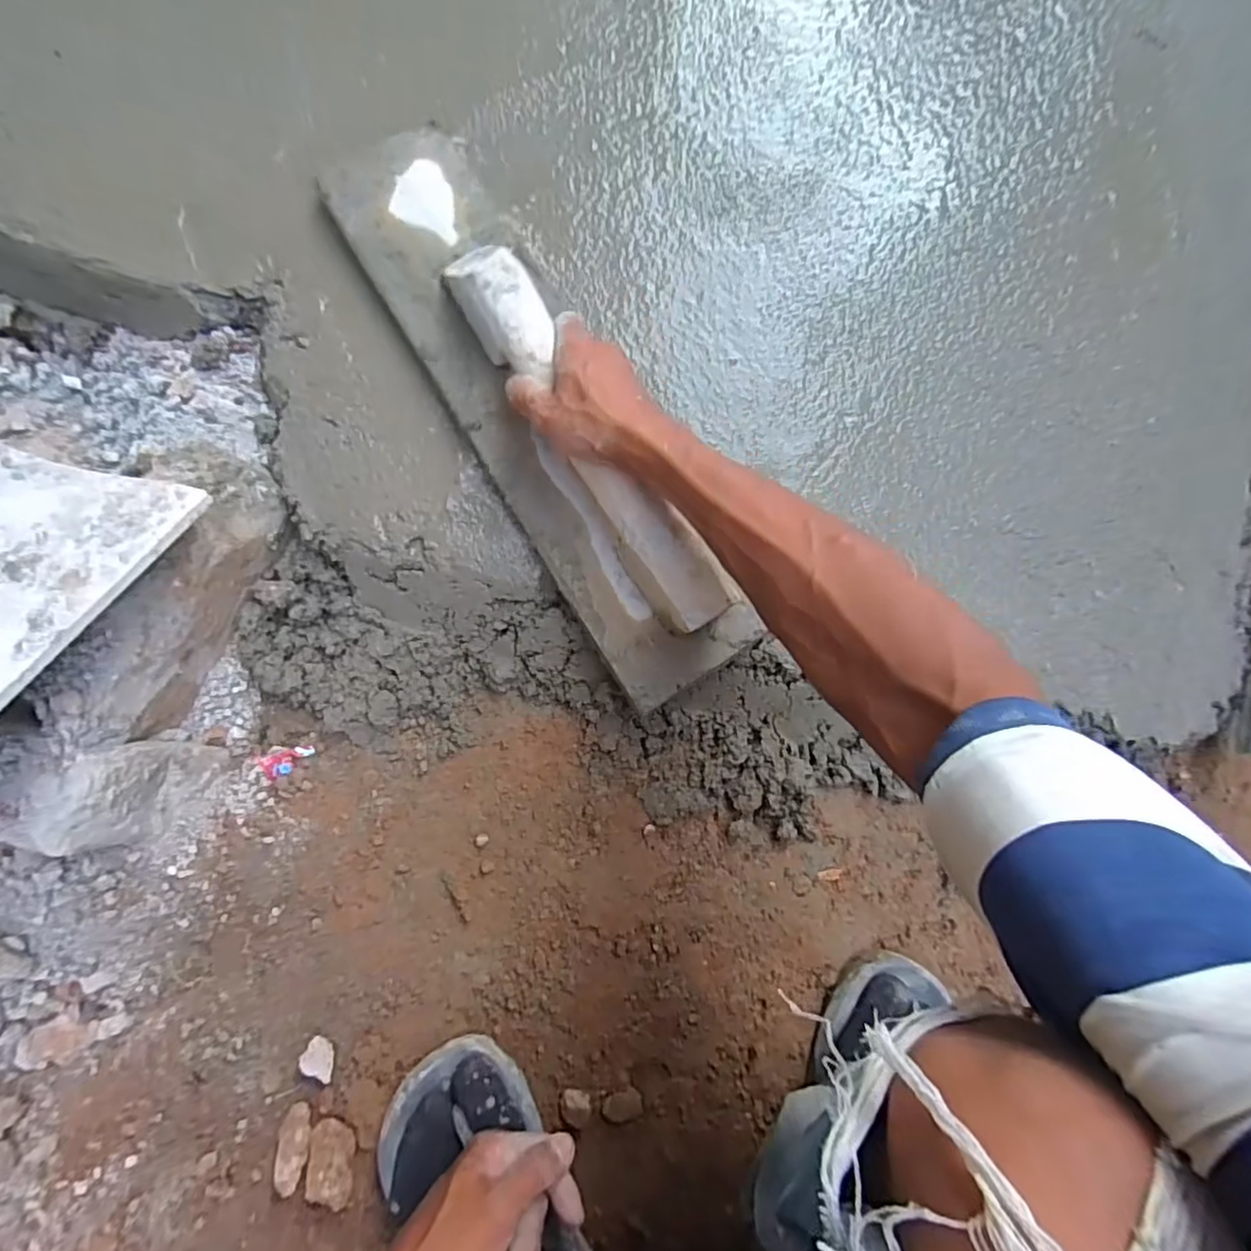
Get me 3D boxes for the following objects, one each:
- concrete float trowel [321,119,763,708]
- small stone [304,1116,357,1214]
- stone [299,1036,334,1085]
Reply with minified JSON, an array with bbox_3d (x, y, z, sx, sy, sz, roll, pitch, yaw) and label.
[{"bbox_3d":[-0.065,-0.168,0.453,0.112,0.068,0.473,-29,88,-9],"label":"concrete float trowel"},{"bbox_3d":[-0.217,0.395,0.460,0.030,0.026,0.049,1,84,-7],"label":"small stone"},{"bbox_3d":[-0.233,0.332,0.475,0.027,0.009,0.023,32,82,-3],"label":"stone"}]

